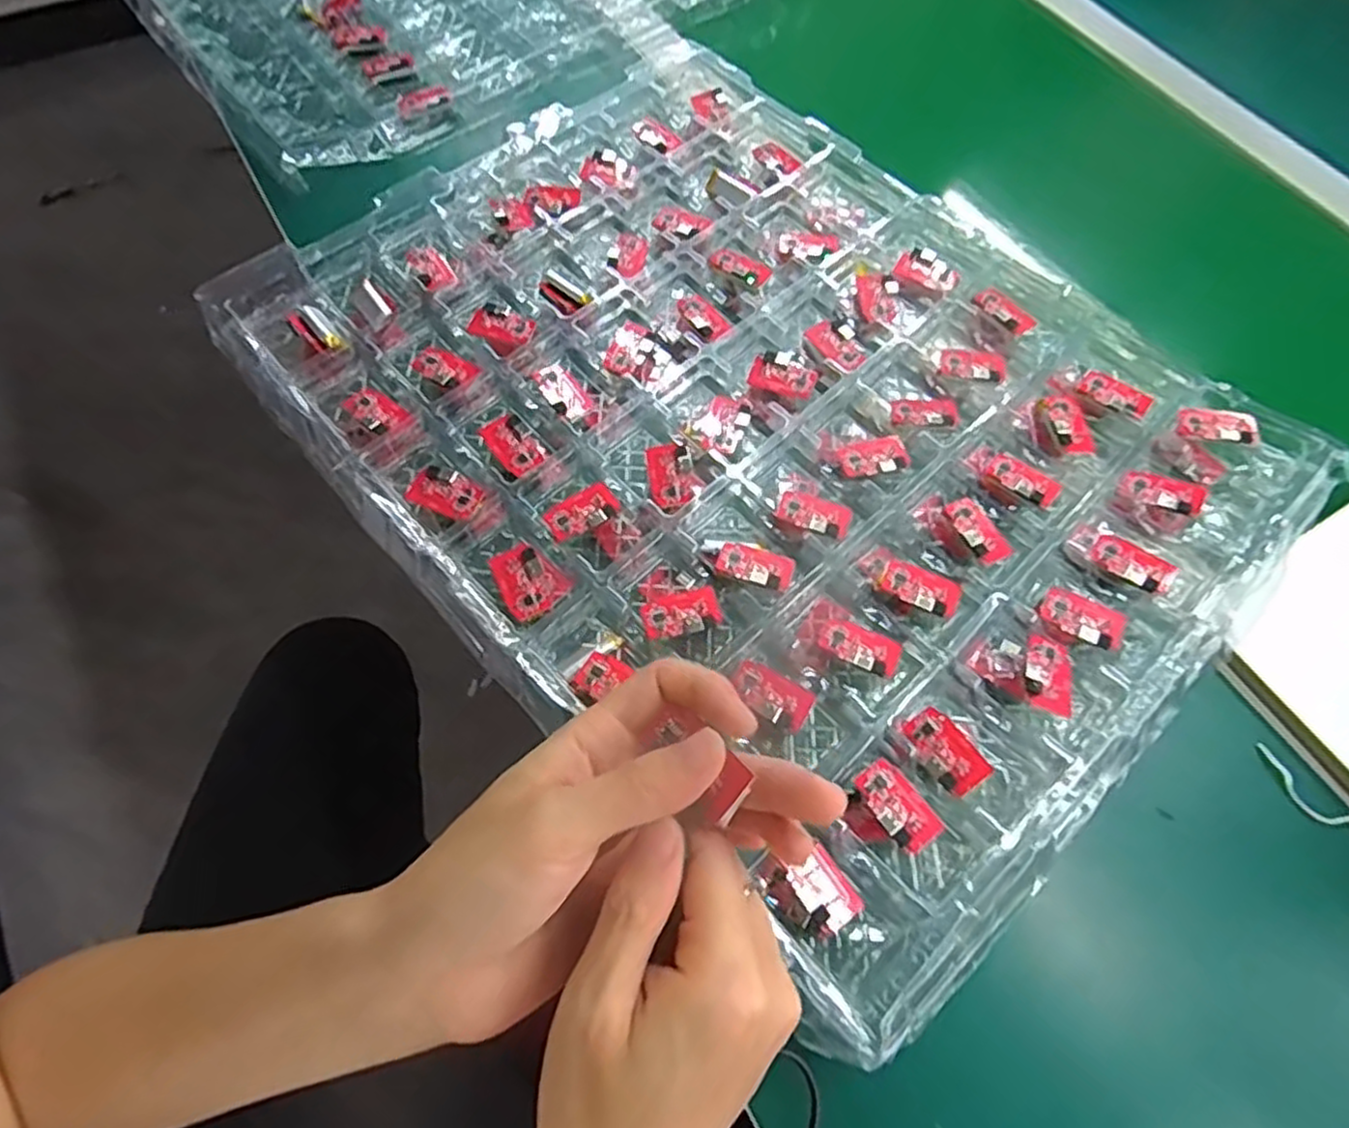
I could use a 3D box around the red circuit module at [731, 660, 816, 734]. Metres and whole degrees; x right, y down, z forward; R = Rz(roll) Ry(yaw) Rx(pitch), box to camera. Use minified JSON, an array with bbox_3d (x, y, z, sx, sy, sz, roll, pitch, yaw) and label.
[{"bbox_3d":[0.043,0.058,0.321,0.036,0.005,0.023,35,68,13],"label":"red circuit module"}]

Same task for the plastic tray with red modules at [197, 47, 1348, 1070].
[{"bbox_3d":[0.041,-0.090,0.394,0.386,0.034,0.491,-40,73,-19],"label":"plastic tray with red modules"}]

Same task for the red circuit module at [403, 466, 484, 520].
[{"bbox_3d":[-0.114,-0.037,0.359,0.036,0.008,0.021,21,65,7],"label":"red circuit module"}]

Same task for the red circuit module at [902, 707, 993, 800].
[{"bbox_3d":[0.114,0.080,0.305,0.025,0.006,0.035,-35,71,-18],"label":"red circuit module"}]

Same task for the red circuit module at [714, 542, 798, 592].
[{"bbox_3d":[0.039,0.001,0.348,0.037,0.006,0.021,17,65,5],"label":"red circuit module"}]

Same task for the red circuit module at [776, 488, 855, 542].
[{"bbox_3d":[0.070,-0.025,0.362,0.036,0.006,0.022,23,65,8],"label":"red circuit module"}]

